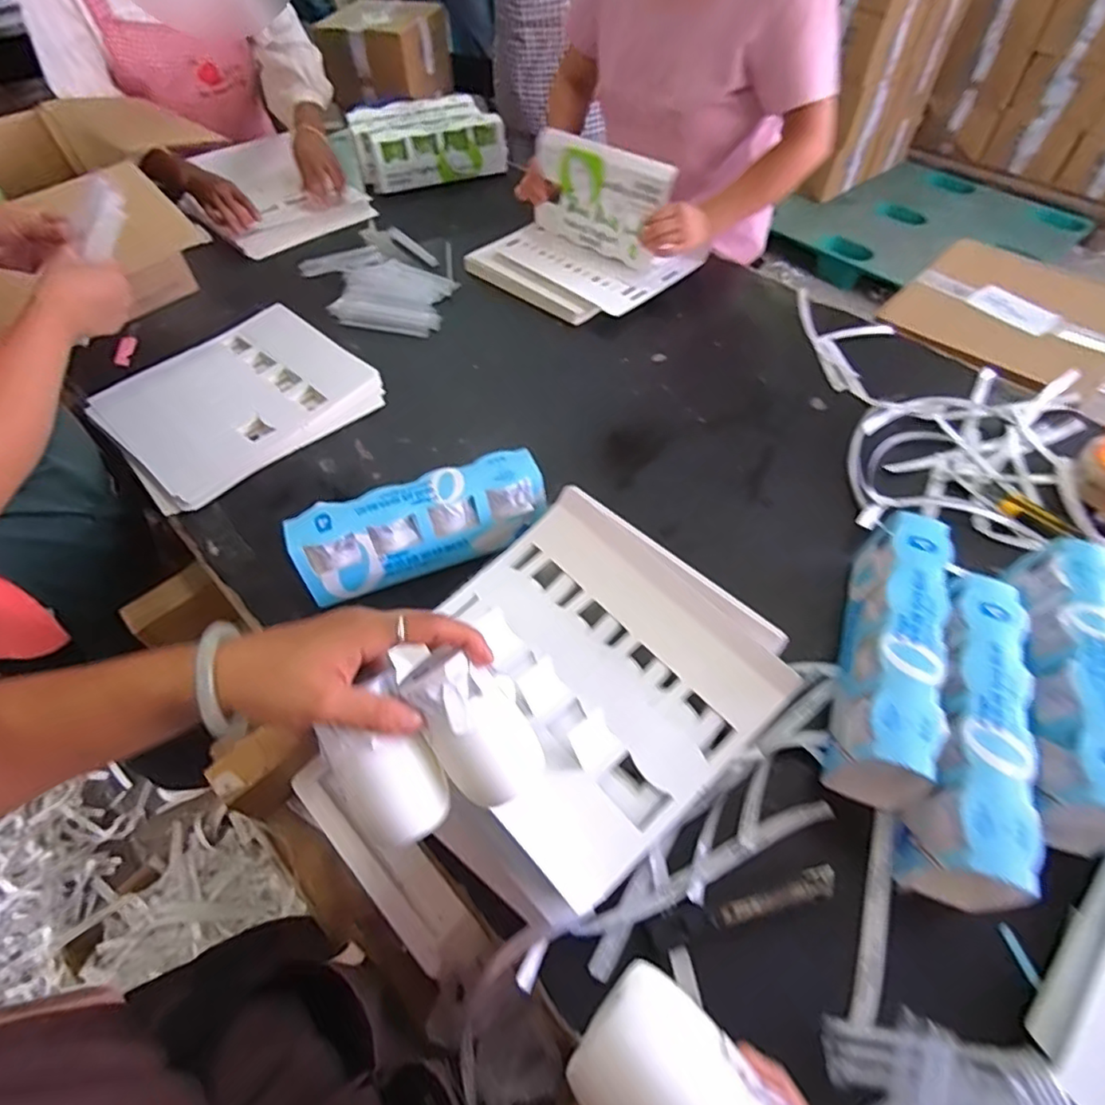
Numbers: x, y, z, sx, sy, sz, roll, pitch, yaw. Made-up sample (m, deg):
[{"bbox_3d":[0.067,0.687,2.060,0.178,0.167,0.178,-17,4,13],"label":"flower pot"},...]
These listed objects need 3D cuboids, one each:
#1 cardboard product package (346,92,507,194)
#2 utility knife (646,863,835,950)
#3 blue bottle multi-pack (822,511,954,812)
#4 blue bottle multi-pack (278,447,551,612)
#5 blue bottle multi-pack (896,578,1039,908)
[{"bbox_3d":[-0.270,-0.886,1.284,0.309,0.092,0.166,-17,56,-10],"label":"cardboard product package"},{"bbox_3d":[0.158,0.290,0.492,0.162,0.011,0.024,-13,55,-8],"label":"utility knife"},{"bbox_3d":[0.324,0.091,0.575,0.068,0.098,0.275,17,57,13],"label":"blue bottle multi-pack"},{"bbox_3d":[-0.143,-0.028,0.668,0.270,0.091,0.074,-20,56,-13],"label":"blue bottle multi-pack"},{"bbox_3d":[0.361,0.151,0.523,0.080,0.083,0.274,15,56,12],"label":"blue bottle multi-pack"}]

